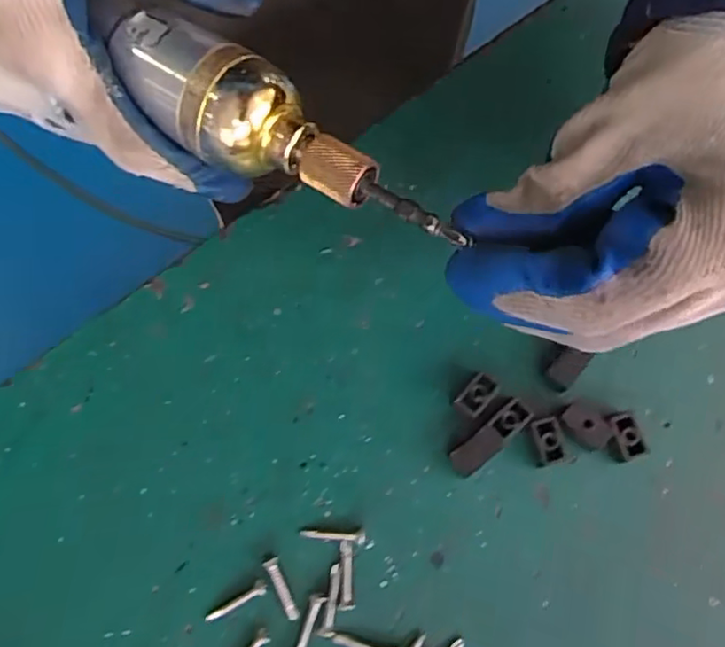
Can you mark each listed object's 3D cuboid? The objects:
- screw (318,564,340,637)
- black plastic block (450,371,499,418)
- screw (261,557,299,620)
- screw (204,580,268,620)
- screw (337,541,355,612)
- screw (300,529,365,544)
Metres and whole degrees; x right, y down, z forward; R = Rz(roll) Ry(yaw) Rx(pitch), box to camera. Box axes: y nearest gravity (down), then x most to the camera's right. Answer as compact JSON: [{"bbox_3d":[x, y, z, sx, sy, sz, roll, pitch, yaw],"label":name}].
[{"bbox_3d":[-0.012,0.104,0.235,0.005,0.004,0.025,8,77,1],"label":"screw"},{"bbox_3d":[0.045,0.029,0.254,0.012,0.012,0.018,40,79,8],"label":"black plastic block"},{"bbox_3d":[-0.031,0.100,0.236,0.005,0.004,0.023,-26,79,-7],"label":"screw"},{"bbox_3d":[-0.047,0.105,0.235,0.026,0.005,0.005,-31,79,-8],"label":"screw"},{"bbox_3d":[-0.006,0.096,0.238,0.006,0.004,0.025,-3,77,-2],"label":"screw"},{"bbox_3d":[-0.011,0.082,0.242,0.025,0.004,0.005,4,77,0],"label":"screw"}]

